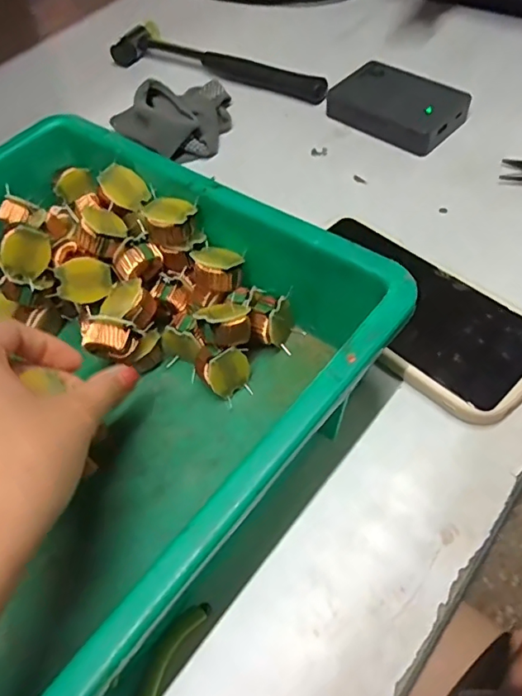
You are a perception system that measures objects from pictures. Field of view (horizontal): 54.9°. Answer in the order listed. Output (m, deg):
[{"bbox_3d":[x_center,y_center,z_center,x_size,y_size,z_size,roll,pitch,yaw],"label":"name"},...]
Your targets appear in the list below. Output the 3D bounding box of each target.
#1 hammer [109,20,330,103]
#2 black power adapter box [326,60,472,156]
[{"bbox_3d":[-0.041,-0.288,0.506,0.241,0.019,0.052,22,61,18],"label":"hammer"},{"bbox_3d":[0.115,-0.208,0.434,0.073,0.024,0.114,-38,61,-19],"label":"black power adapter box"}]

